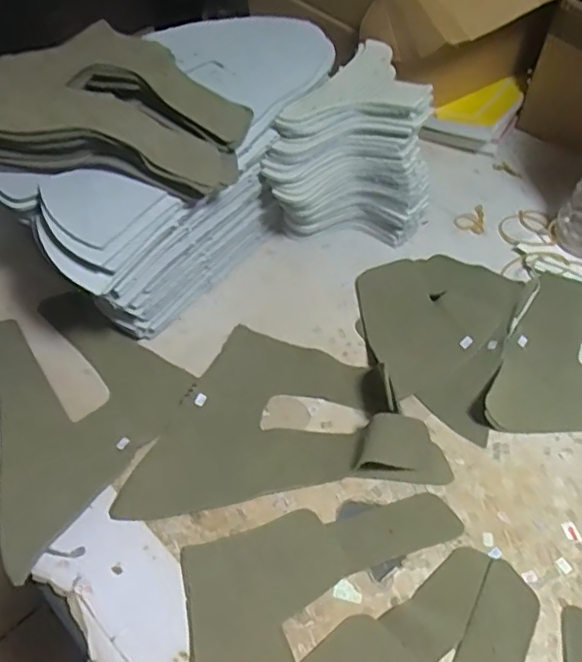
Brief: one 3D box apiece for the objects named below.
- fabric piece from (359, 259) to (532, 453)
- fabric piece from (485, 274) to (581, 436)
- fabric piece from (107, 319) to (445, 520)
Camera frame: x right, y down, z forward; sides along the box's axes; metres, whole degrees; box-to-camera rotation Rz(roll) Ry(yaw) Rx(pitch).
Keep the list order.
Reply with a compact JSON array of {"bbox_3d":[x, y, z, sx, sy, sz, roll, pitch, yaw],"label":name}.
[{"bbox_3d":[0.096,-0.007,0.411,0.109,0.016,0.146,17,52,17],"label":"fabric piece"},{"bbox_3d":[0.186,0.013,0.396,0.105,0.009,0.130,7,50,8],"label":"fabric piece"},{"bbox_3d":[-0.007,0.044,0.366,0.180,0.023,0.125,-4,49,-1],"label":"fabric piece"}]

